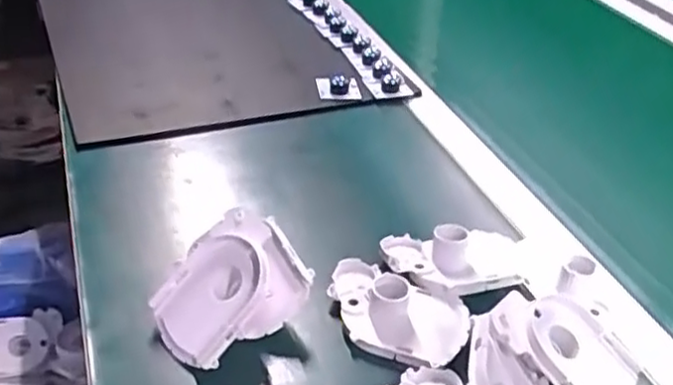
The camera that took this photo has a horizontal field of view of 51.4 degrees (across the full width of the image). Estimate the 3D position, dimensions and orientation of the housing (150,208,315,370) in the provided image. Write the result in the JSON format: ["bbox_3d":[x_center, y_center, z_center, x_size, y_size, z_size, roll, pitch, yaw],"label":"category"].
[{"bbox_3d":[-0.077,0.065,0.478,0.094,0.075,0.090,-22,43,-31],"label":"housing"}]

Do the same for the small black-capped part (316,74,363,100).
[{"bbox_3d":[0.003,-0.113,0.746,0.048,0.024,0.023,5,36,0],"label":"small black-capped part"}]

